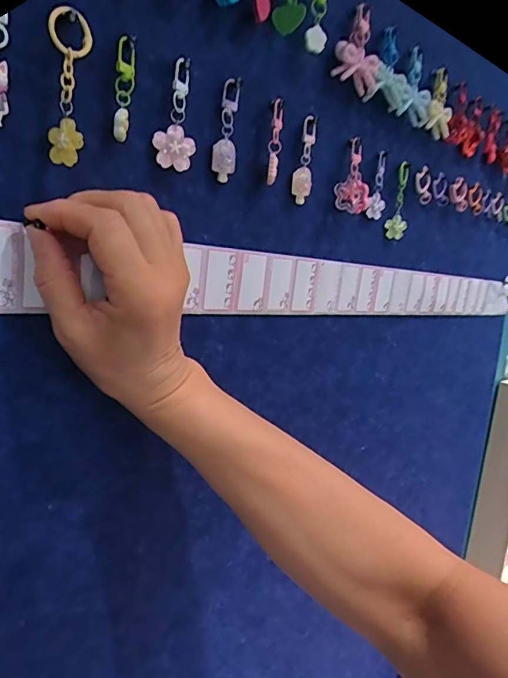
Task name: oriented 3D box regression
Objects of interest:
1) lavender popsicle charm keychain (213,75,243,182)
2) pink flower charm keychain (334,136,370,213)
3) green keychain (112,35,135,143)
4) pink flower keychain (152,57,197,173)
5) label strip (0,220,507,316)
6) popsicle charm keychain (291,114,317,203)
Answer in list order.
[{"bbox_3d":[-0.020,-0.149,0.338,0.016,0.066,0.010,7,8,2],"label":"lavender popsicle charm keychain"},{"bbox_3d":[0.093,-0.149,0.432,0.030,0.062,0.017,10,9,21],"label":"pink flower charm keychain"},{"bbox_3d":[-0.078,-0.148,0.281,0.010,0.055,0.011,3,9,-21],"label":"green keychain"},{"bbox_3d":[-0.050,-0.146,0.310,0.014,0.065,0.024,13,10,39],"label":"pink flower keychain"},{"bbox_3d":[0.071,-0.051,0.450,0.799,0.059,0.010,-1,11,-40],"label":"label strip"},{"bbox_3d":[0.042,-0.149,0.395,0.015,0.066,0.008,9,9,20],"label":"popsicle charm keychain"}]

